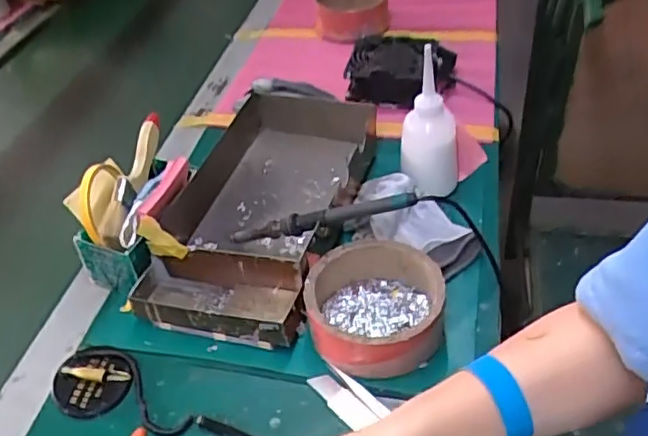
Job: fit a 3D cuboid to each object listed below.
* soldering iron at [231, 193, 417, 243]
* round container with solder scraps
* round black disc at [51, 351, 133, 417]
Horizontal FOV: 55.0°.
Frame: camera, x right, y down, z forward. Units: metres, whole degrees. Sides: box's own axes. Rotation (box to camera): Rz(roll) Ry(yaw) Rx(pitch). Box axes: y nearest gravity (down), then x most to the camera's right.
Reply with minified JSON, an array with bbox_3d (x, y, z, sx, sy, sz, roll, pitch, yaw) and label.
[{"bbox_3d":[-0.005,0.001,0.606,0.195,0.026,0.014,-13,38,23],"label":"soldering iron"},{"bbox_3d":[0.047,0.080,0.570,0.119,0.054,0.116,-4,42,4],"label":"round container with solder scraps"},{"bbox_3d":[-0.209,0.147,0.559,0.066,0.008,0.058,-28,65,-18],"label":"round black disc"}]

